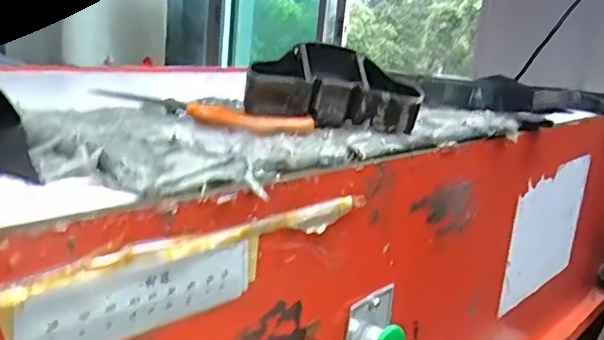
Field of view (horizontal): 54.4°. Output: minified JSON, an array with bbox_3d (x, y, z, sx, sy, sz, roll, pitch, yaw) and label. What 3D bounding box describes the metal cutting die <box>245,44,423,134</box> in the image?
[{"bbox_3d":[0.026,-0.064,0.458,0.128,0.053,0.079,6,14,2],"label":"metal cutting die"}]

